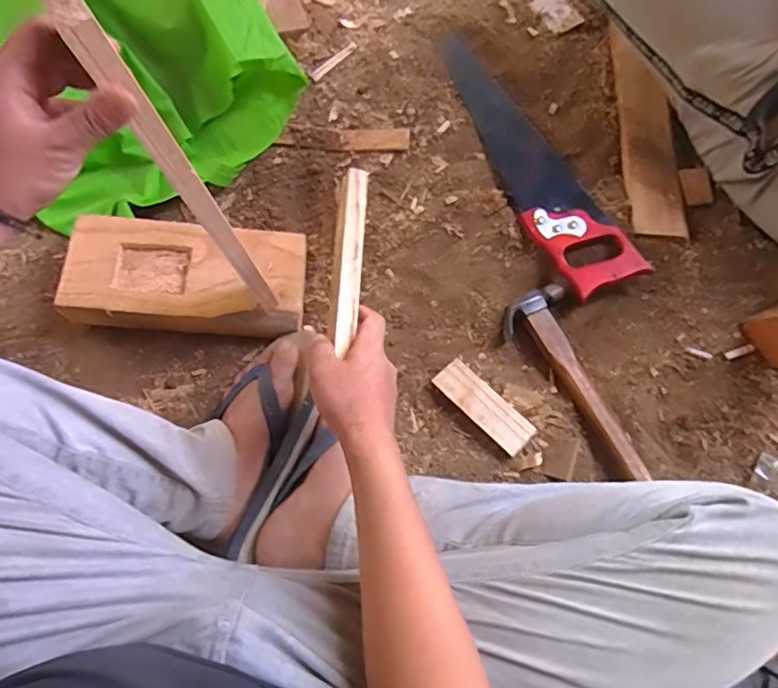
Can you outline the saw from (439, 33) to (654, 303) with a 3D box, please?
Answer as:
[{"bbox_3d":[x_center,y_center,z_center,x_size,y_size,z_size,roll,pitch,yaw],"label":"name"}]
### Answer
[{"bbox_3d":[0.179,-0.258,0.733,0.102,0.030,0.443,-21,70,-7],"label":"saw"}]

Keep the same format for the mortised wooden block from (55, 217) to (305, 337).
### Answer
[{"bbox_3d":[-0.230,-0.072,0.645,0.259,0.058,0.119,2,69,2],"label":"mortised wooden block"}]

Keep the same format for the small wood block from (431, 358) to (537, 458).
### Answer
[{"bbox_3d":[0.108,0.071,0.634,0.044,0.020,0.122,-43,78,-11],"label":"small wood block"}]

